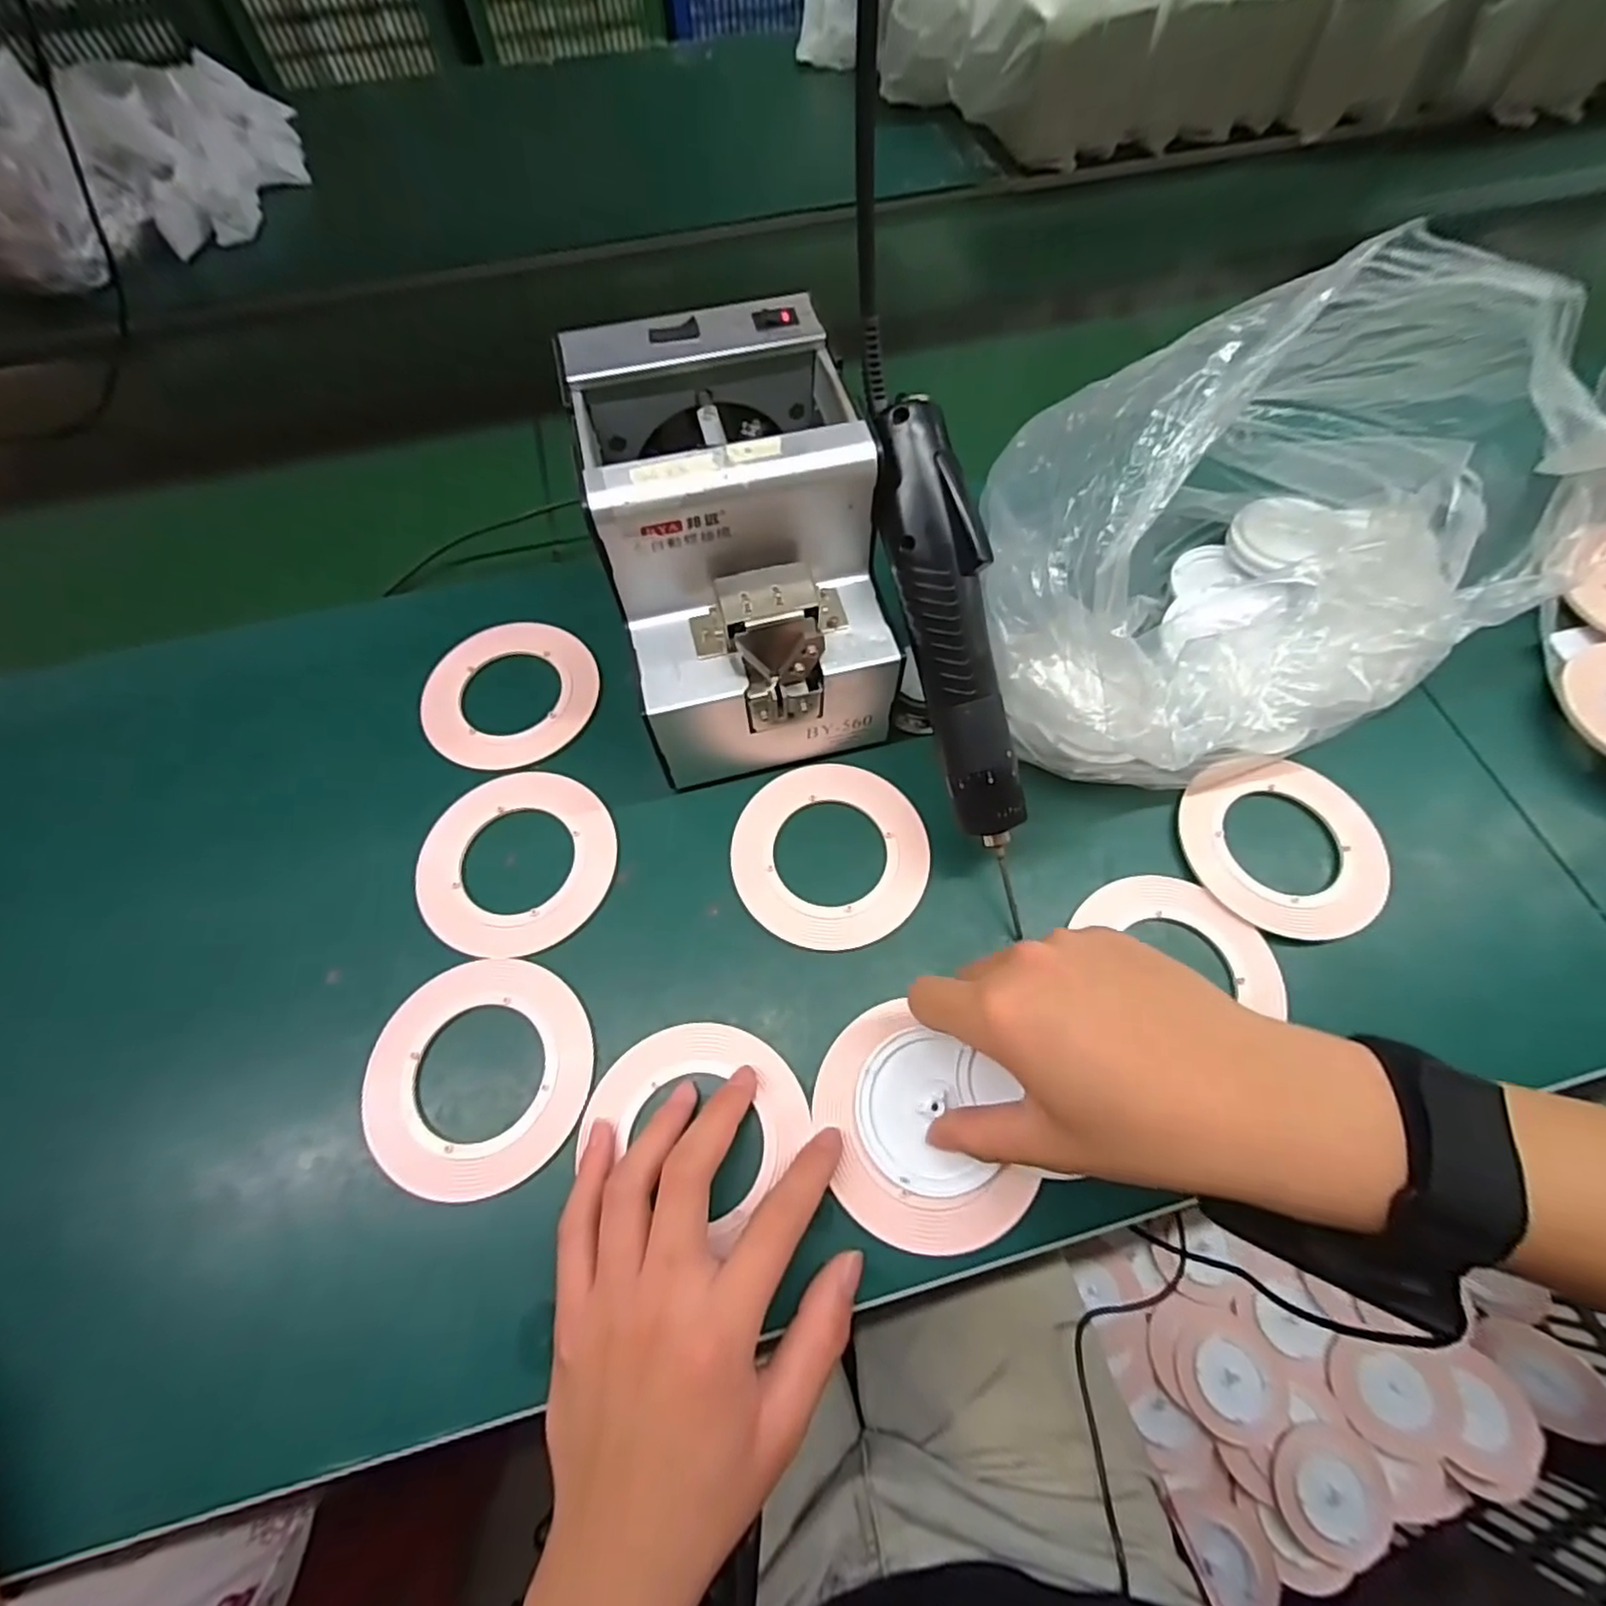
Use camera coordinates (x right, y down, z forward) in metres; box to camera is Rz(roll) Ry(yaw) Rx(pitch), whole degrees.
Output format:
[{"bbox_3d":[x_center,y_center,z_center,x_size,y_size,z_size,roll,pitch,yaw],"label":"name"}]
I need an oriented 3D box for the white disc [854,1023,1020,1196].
[{"bbox_3d":[0.055,0.136,0.299,0.063,0.014,0.062,0,68,1],"label":"white disc"}]

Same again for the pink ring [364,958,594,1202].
[{"bbox_3d":[-0.148,0.125,0.316,0.101,0.005,0.098,-1,64,1],"label":"pink ring"}]

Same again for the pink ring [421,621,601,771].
[{"bbox_3d":[-0.175,-0.068,0.409,0.101,0.005,0.100,-1,64,1],"label":"pink ring"}]

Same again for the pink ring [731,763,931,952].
[{"bbox_3d":[0.015,0.025,0.360,0.098,0.004,0.103,-1,64,1],"label":"pink ring"}]

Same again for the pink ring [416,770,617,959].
[{"bbox_3d":[-0.151,0.029,0.360,0.099,0.007,0.098,-1,64,1],"label":"pink ring"}]

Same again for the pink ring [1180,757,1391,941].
[{"bbox_3d":[0.251,0.021,0.357,0.101,0.007,0.097,-1,64,1],"label":"pink ring"}]

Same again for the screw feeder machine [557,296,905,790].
[{"bbox_3d":[-0.032,-0.124,0.353,0.125,0.147,0.169,-12,65,-4],"label":"screw feeder machine"}]

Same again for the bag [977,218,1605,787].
[{"bbox_3d":[0.221,-0.128,0.325,0.278,0.192,0.191,-33,68,-14],"label":"bag"}]

